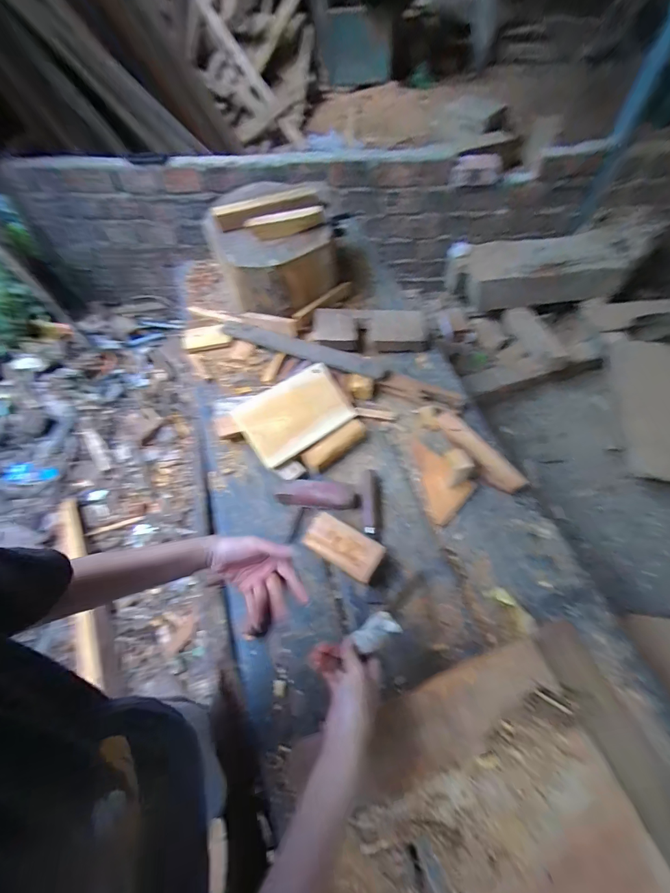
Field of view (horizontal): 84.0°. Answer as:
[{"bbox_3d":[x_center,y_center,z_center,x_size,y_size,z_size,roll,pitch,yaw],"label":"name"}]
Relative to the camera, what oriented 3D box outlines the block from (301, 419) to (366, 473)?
[{"bbox_3d":[0.001,-0.002,0.833,0.157,0.051,0.046,-37,63,-19],"label":"block"}]

